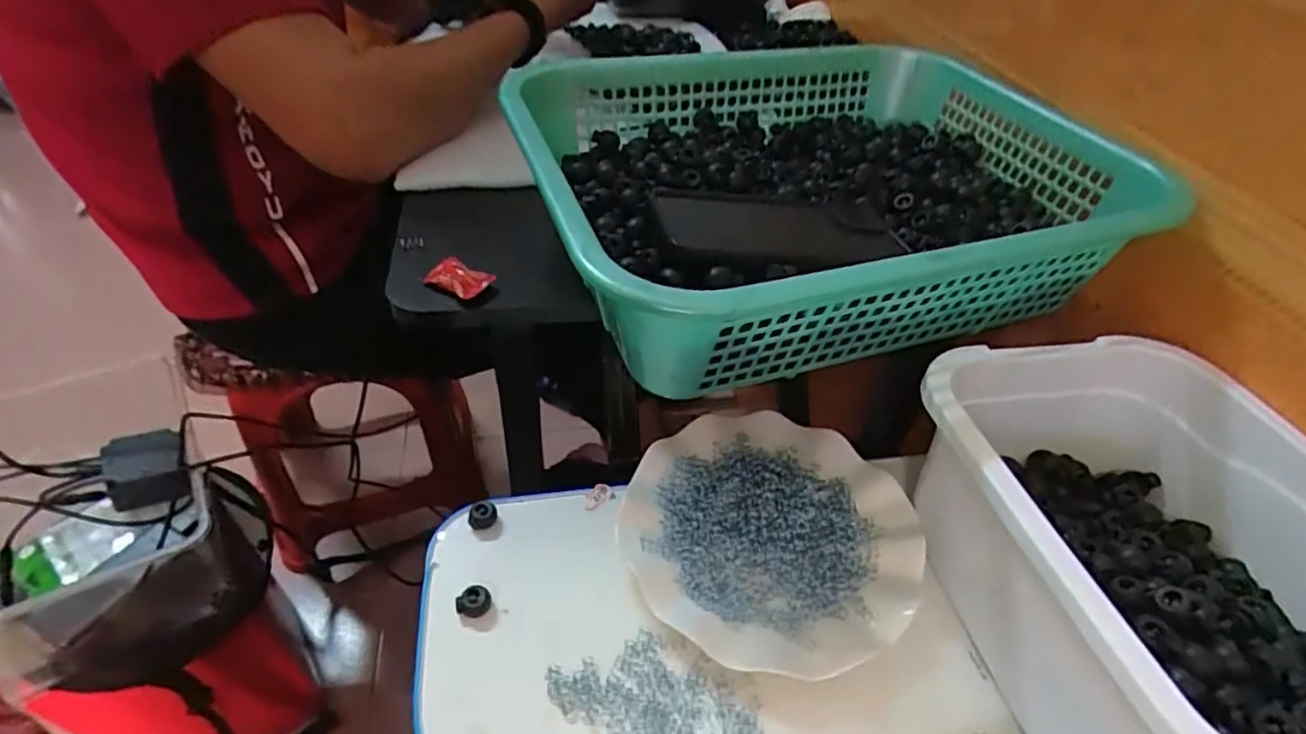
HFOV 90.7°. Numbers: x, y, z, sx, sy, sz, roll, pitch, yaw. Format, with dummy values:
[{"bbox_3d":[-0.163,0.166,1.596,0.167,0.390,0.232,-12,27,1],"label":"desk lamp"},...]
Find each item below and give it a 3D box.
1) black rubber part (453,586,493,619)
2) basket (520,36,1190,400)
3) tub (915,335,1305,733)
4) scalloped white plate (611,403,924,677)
[{"bbox_3d":[-0.104,0.136,0.375,0.020,0.010,0.017,-21,49,-25],"label":"black rubber part"},{"bbox_3d":[0.107,-0.140,0.459,0.389,0.096,0.309,-12,45,-17],"label":"basket"},{"bbox_3d":[0.265,0.107,0.344,0.198,0.113,0.259,-8,44,-13],"label":"tub"},{"bbox_3d":[0.073,0.101,0.409,0.177,0.019,0.174,2,43,-2],"label":"scalloped white plate"}]

